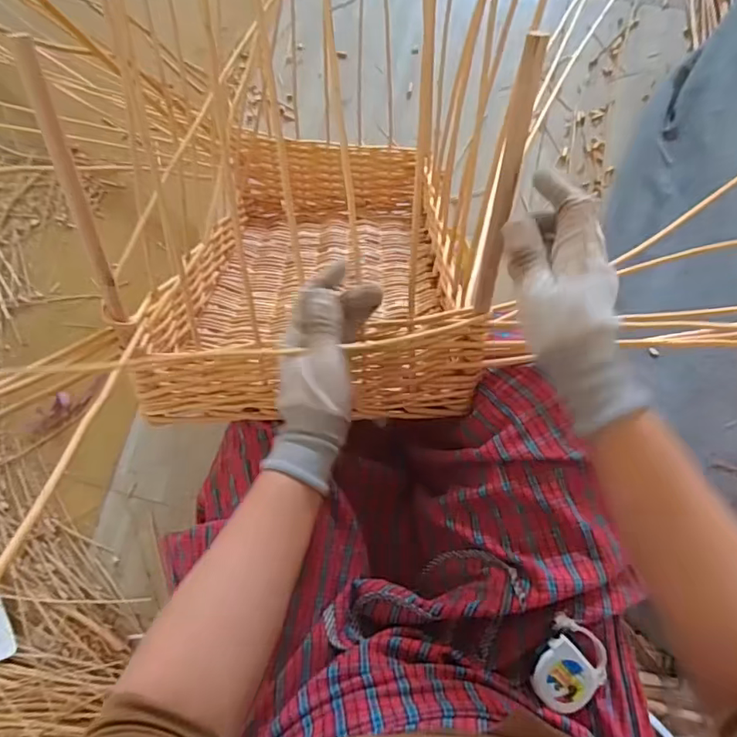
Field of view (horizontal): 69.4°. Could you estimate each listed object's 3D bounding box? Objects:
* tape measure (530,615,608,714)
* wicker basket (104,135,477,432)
[{"bbox_3d":[0.171,0.255,0.455,0.062,0.023,0.068,33,78,-3],"label":"tape measure"},{"bbox_3d":[-0.074,-0.163,0.734,0.341,0.147,0.545,-3,38,-2],"label":"wicker basket"}]

